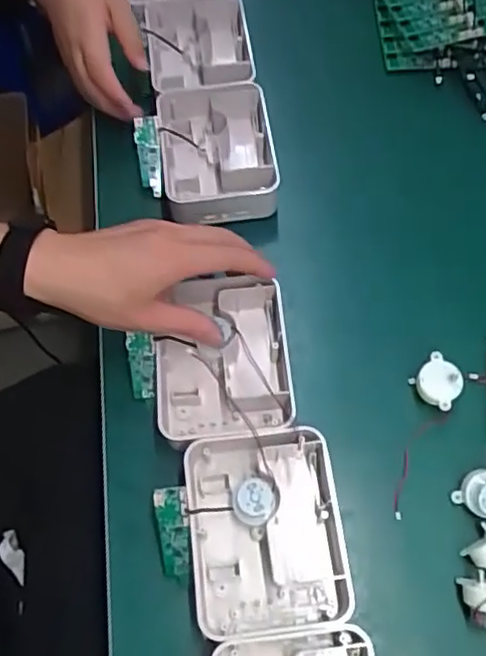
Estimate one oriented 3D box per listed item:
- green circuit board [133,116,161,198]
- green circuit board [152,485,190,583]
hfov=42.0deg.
[{"bbox_3d":[-0.086,-0.156,0.578,0.021,0.069,0.009,-6,21,-4],"label":"green circuit board"},{"bbox_3d":[-0.047,0.142,0.431,0.023,0.008,0.068,-5,98,7],"label":"green circuit board"}]

